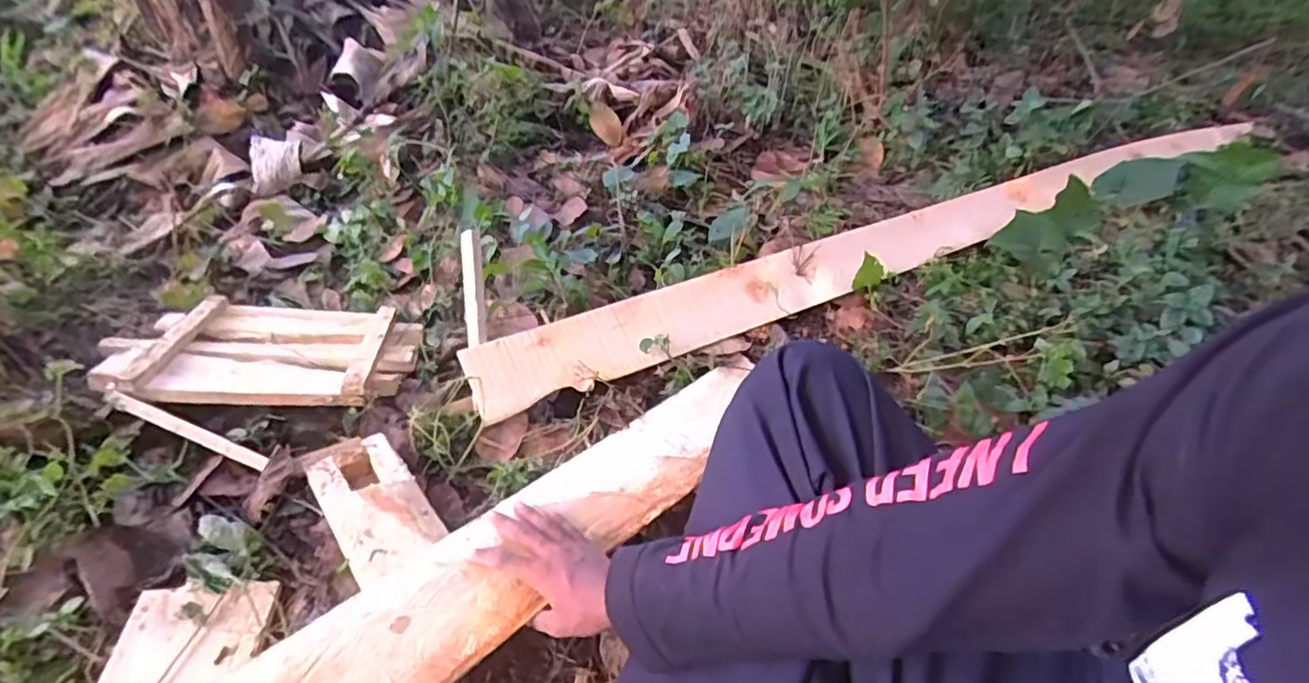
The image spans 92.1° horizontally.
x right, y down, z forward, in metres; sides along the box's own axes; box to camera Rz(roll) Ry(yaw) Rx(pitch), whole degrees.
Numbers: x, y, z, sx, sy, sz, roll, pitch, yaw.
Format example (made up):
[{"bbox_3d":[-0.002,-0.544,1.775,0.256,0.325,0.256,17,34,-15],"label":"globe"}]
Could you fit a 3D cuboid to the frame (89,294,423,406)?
[{"bbox_3d":[-0.523,0.004,0.866,0.358,0.033,0.246,4,28,-13],"label":"frame"}]

